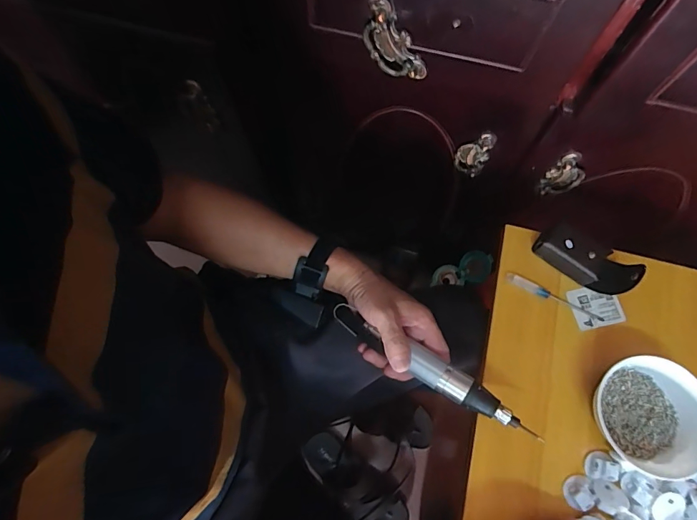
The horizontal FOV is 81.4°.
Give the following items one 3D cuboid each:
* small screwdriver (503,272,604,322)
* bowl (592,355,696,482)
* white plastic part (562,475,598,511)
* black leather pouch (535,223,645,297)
[{"bbox_3d":[0.252,0.045,0.494,0.124,0.008,0.015,23,74,6],"label":"small screwdriver"},{"bbox_3d":[0.324,0.166,0.438,0.105,0.053,0.117,-3,73,-2],"label":"bowl"},{"bbox_3d":[0.245,0.246,0.429,0.028,0.015,0.030,0,73,-1],"label":"white plastic part"},{"bbox_3d":[0.286,-0.004,0.486,0.109,0.045,0.051,38,76,10],"label":"black leather pouch"}]

